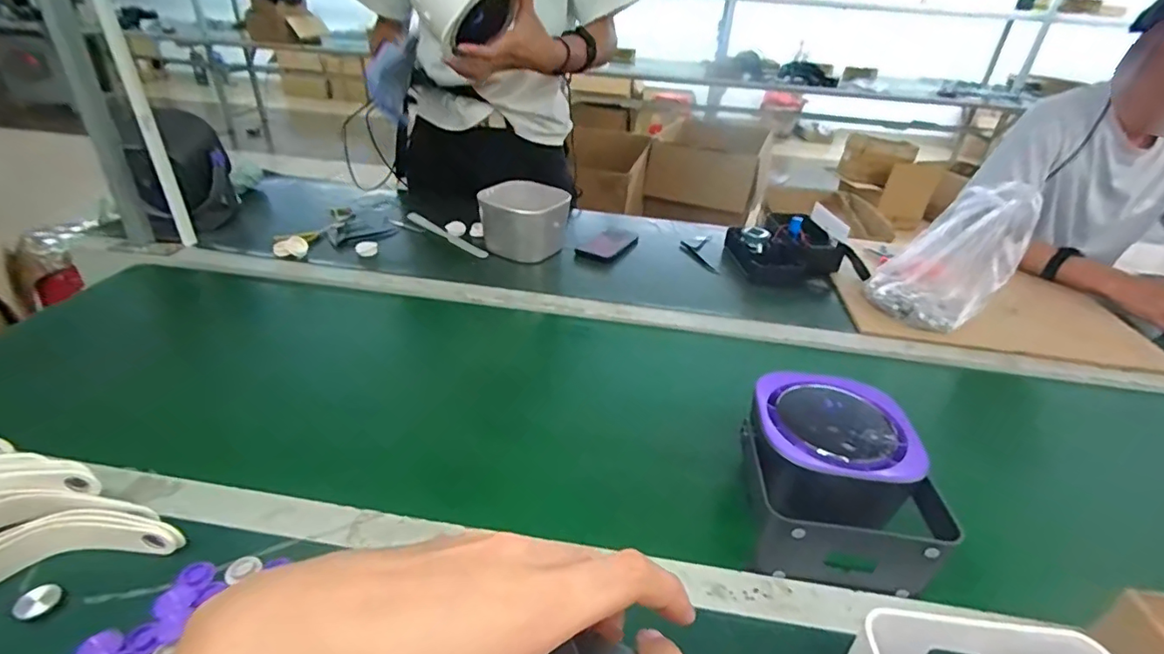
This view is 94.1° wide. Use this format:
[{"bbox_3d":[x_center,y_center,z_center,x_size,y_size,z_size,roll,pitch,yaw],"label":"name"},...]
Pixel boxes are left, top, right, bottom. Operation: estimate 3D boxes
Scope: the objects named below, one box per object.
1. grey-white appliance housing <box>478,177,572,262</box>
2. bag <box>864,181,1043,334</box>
[{"bbox_3d":[-0.106,-0.195,0.983,0.150,0.127,0.116,-7,33,-16],"label":"grey-white appliance housing"},{"bbox_3d":[0.561,-0.106,0.833,0.176,0.199,0.131,23,37,28],"label":"bag"}]

